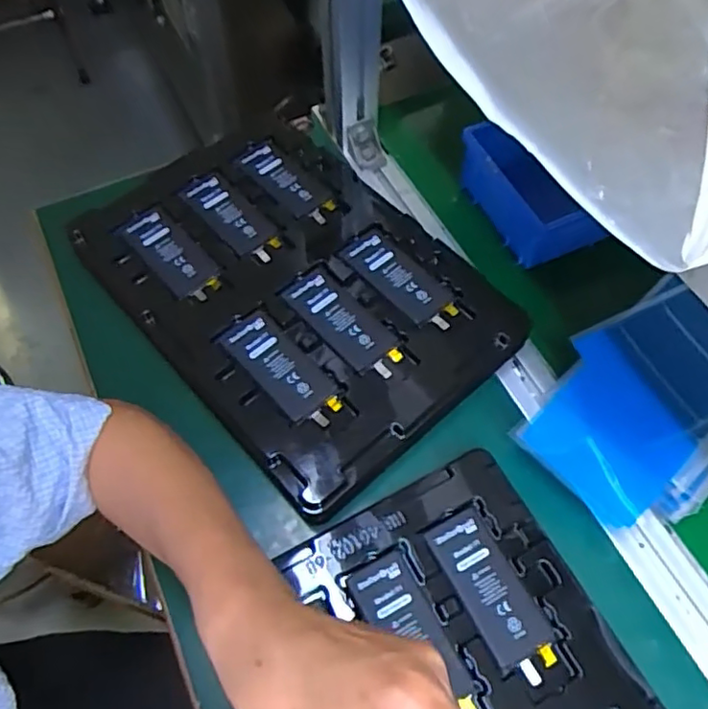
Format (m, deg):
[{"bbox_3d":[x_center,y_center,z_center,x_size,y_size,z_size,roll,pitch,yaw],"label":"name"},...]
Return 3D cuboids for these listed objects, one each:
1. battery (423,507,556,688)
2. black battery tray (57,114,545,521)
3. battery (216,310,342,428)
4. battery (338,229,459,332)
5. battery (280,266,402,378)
[{"bbox_3d":[0.093,0.161,0.414,0.042,0.005,0.108,-25,63,-14],"label":"battery"},{"bbox_3d":[-0.054,-0.058,0.520,0.233,0.042,0.331,-39,67,-20],"label":"black battery tray"},{"bbox_3d":[-0.055,0.012,0.466,0.042,0.007,0.105,-38,67,-20],"label":"battery"},{"bbox_3d":[0.038,-0.062,0.507,0.041,0.008,0.107,-39,67,-20],"label":"battery"},{"bbox_3d":[-0.007,-0.026,0.487,0.045,0.005,0.108,-37,67,-19],"label":"battery"}]

